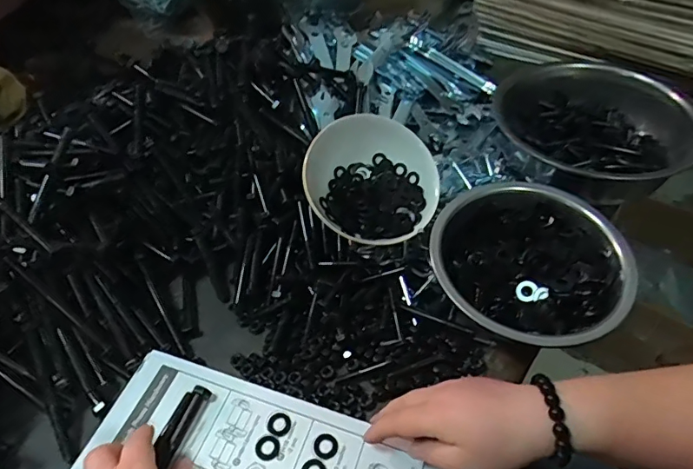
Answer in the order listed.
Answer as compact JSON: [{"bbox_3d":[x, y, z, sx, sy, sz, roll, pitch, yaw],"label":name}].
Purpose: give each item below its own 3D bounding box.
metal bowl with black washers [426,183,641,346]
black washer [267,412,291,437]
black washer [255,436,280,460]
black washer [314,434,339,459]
[{"bbox_3d":[0.165,0.028,0.454,0.155,0.068,0.170,-1,51,2],"label":"metal bowl with black washers"},{"bbox_3d":[-0.055,0.156,0.405,0.018,0.004,0.020,-36,58,-24],"label":"black washer"},{"bbox_3d":[-0.063,0.169,0.392,0.019,0.004,0.020,-1,51,2],"label":"black washer"},{"bbox_3d":[-0.016,0.168,0.391,0.019,0.004,0.019,-1,51,2],"label":"black washer"}]

